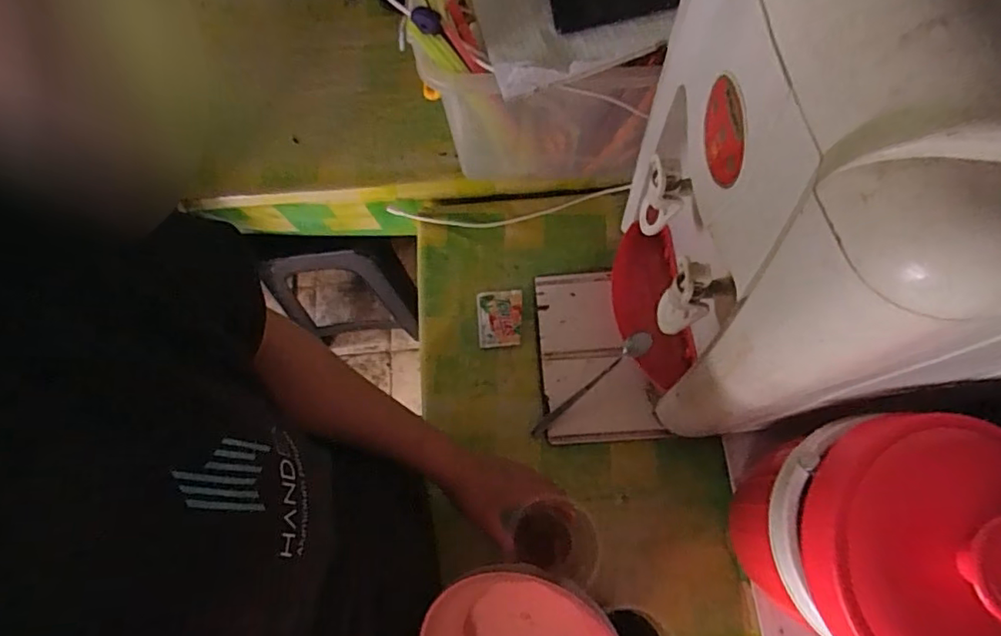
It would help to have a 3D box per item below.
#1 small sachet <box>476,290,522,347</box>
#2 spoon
[{"bbox_3d":[0.000,-0.001,0.700,0.055,0.010,0.074,-4,71,1],"label":"small sachet"},{"bbox_3d":[0.104,0.079,0.650,0.176,0.012,0.023,-42,74,5],"label":"spoon"}]

